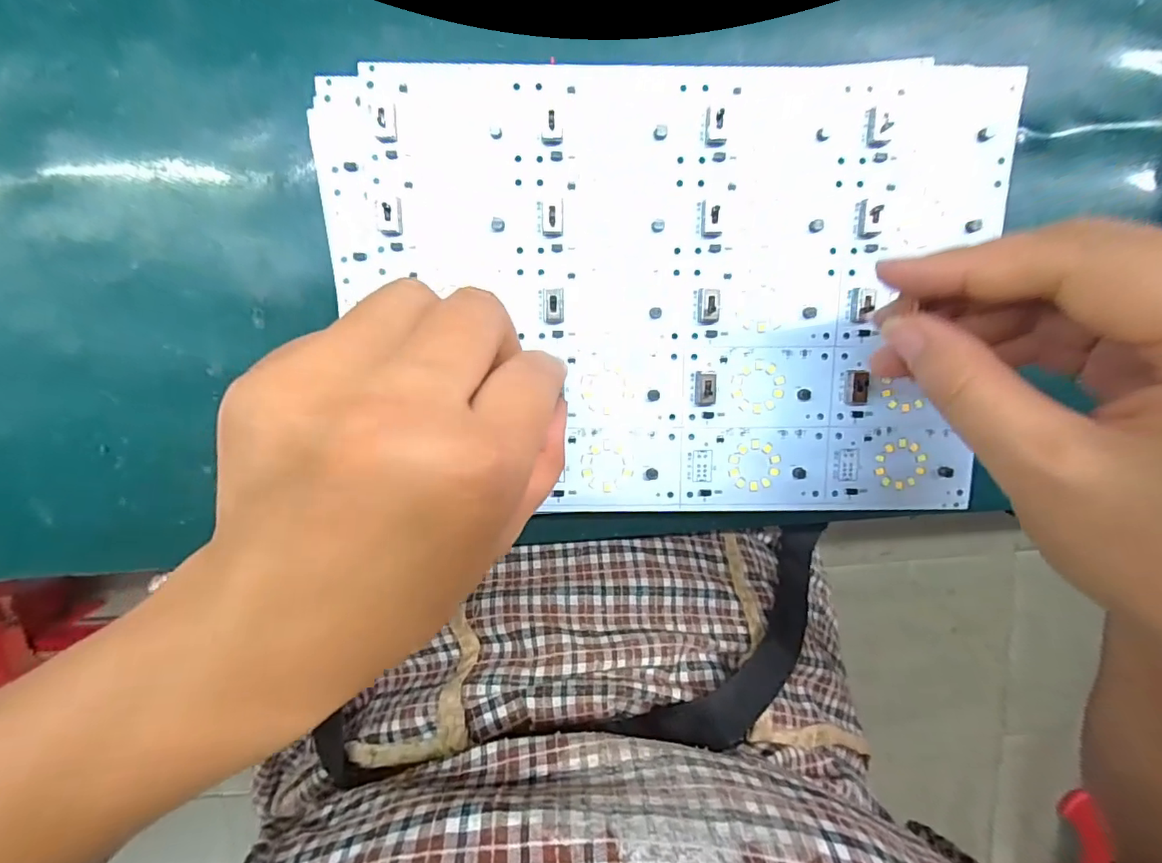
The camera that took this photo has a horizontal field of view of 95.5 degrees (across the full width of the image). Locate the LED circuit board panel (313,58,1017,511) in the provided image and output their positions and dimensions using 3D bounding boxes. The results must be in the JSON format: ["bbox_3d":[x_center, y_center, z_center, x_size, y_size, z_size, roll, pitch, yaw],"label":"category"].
[{"bbox_3d":[0.031,-0.050,0.203,0.248,0.009,0.164,0,99,1],"label":"LED circuit board panel"}]

